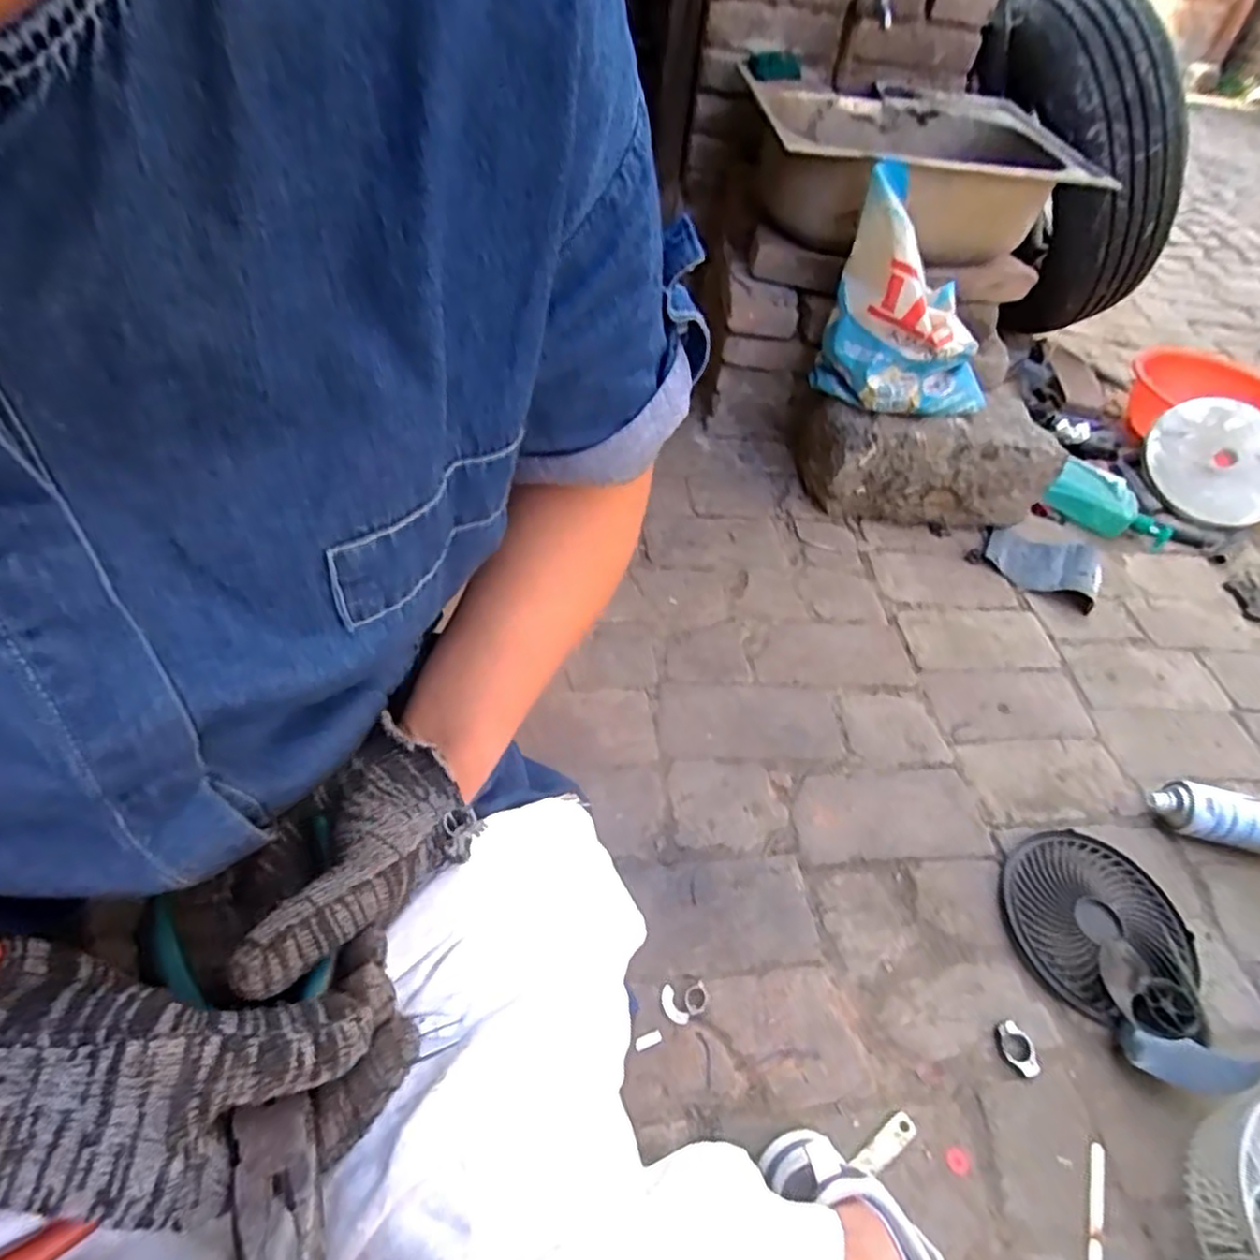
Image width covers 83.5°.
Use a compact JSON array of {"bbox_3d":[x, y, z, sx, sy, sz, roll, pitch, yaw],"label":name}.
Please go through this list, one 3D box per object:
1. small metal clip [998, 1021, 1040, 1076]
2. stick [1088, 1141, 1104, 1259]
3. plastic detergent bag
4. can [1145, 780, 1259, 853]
[{"bbox_3d":[0.373,0.404,0.680,0.029,0.010,0.046,-14,53,-14],"label":"small metal clip"},{"bbox_3d":[0.402,0.507,0.610,0.012,0.005,0.112,13,53,21],"label":"stick"},{"bbox_3d":[0.433,-0.471,1.050,0.269,0.274,0.154,23,50,13],"label":"plastic detergent bag"},{"bbox_3d":[0.741,0.235,0.869,0.173,0.058,0.070,19,49,9],"label":"can"}]

